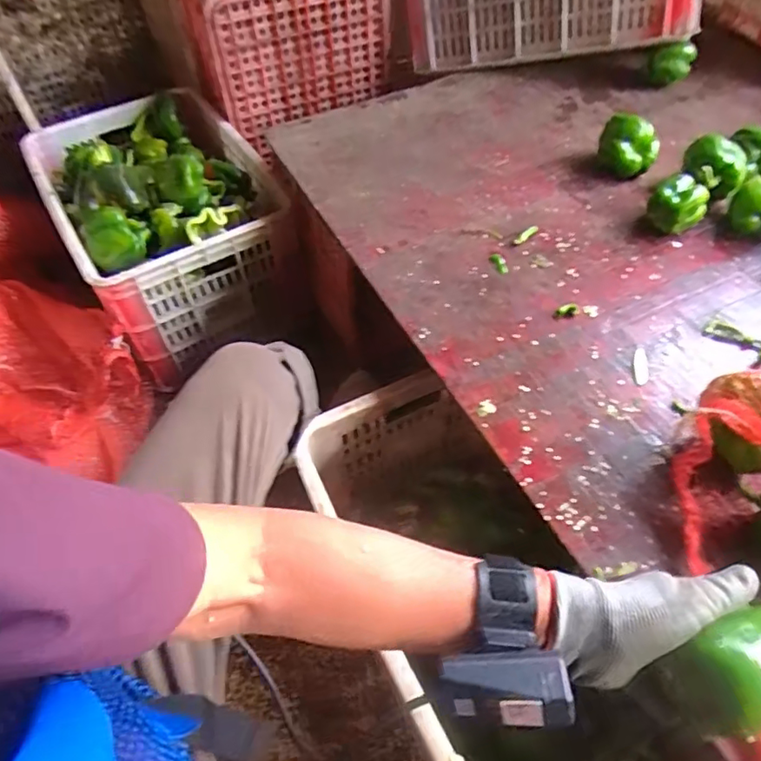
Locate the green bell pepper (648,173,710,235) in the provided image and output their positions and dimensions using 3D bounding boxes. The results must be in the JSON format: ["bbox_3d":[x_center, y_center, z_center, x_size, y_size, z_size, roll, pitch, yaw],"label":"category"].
[{"bbox_3d":[0.410,-0.241,0.788,0.072,0.057,0.081,24,58,19],"label":"green bell pepper"}]

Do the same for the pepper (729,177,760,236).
[{"bbox_3d":[0.511,-0.230,0.769,0.069,0.058,0.059,30,60,22],"label":"pepper"}]

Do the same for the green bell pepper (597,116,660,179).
[{"bbox_3d":[0.375,-0.350,0.859,0.083,0.070,0.079,-1,53,1],"label":"green bell pepper"}]

